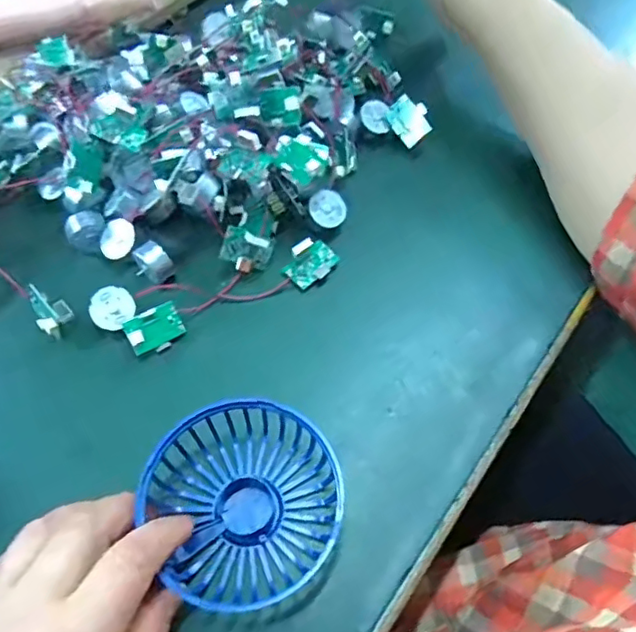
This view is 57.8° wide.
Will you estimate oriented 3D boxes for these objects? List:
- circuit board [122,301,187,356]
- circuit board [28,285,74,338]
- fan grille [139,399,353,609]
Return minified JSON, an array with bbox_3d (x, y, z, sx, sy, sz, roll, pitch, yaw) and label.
[{"bbox_3d":[-0.090,0.008,0.321,0.031,0.006,0.023,-27,92,-25],"label":"circuit board"},{"bbox_3d":[-0.153,-0.002,0.331,0.018,0.014,0.038,-31,63,-15],"label":"circuit board"},{"bbox_3d":[-0.032,0.084,0.270,0.087,0.026,0.088,-23,67,-12],"label":"fan grille"}]

